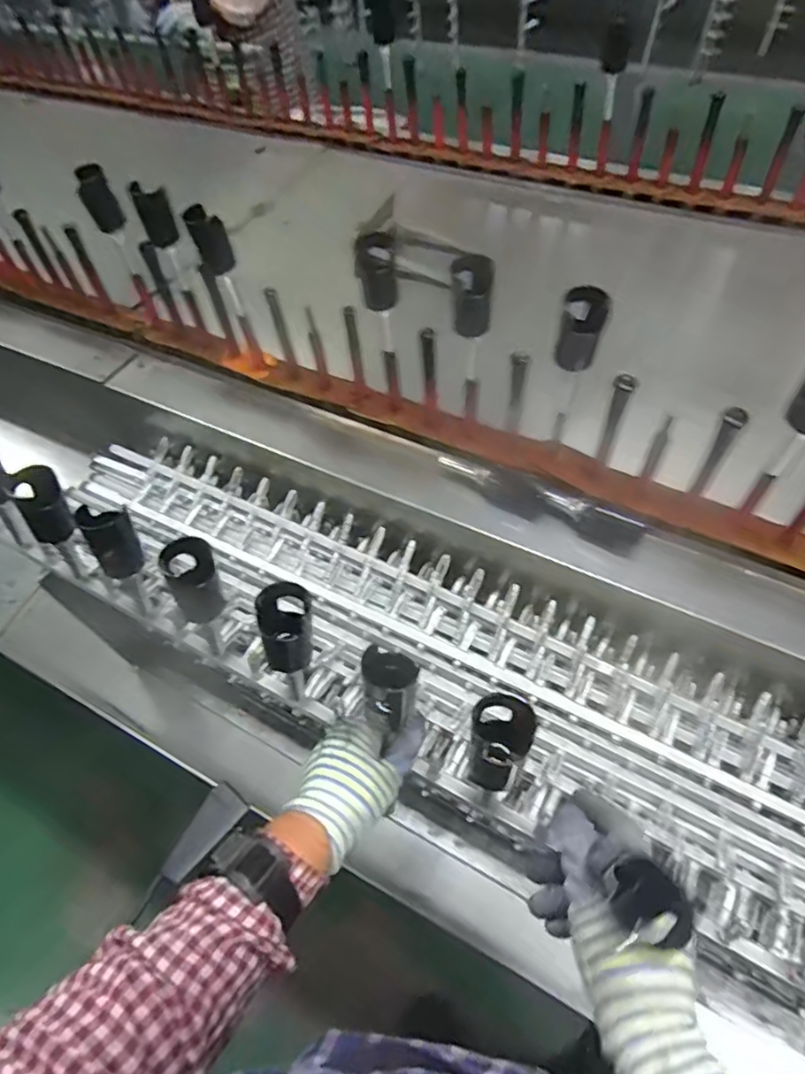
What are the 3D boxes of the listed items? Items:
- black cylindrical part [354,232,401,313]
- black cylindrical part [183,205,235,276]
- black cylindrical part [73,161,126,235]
[{"bbox_3d":[-0.028,-0.281,0.660,0.042,0.070,0.032,-9,54,-2],"label":"black cylindrical part"},{"bbox_3d":[-0.226,-0.349,0.733,0.039,0.085,0.028,-18,55,-8],"label":"black cylindrical part"},{"bbox_3d":[-0.392,-0.439,0.803,0.039,0.078,0.035,-24,21,-13],"label":"black cylindrical part"}]

